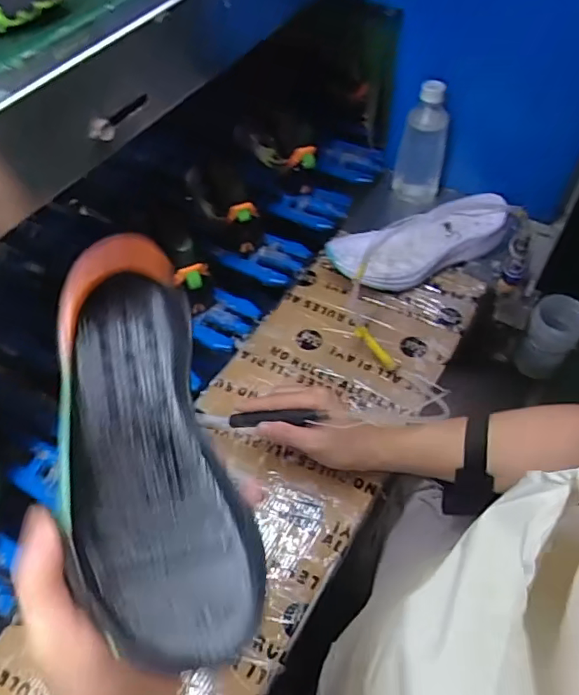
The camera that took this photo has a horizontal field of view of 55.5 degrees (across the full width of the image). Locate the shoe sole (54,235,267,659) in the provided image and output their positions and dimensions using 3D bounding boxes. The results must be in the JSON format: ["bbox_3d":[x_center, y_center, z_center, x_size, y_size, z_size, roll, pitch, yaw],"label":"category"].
[{"bbox_3d":[-0.083,0.050,0.314,0.090,0.043,0.234,-14,67,-9],"label":"shoe sole"}]

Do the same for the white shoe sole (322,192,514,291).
[{"bbox_3d":[0.190,-0.148,0.772,0.280,0.042,0.103,-17,55,-11],"label":"white shoe sole"}]

